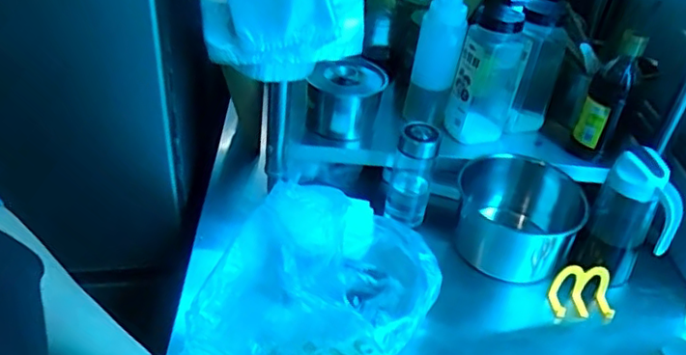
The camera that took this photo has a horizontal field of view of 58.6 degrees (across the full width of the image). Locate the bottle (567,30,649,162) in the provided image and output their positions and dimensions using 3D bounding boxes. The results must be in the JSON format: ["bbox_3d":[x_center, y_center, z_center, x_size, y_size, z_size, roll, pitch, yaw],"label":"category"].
[{"bbox_3d":[0.377,-0.114,0.877,0.054,0.187,0.054,19,39,17],"label":"bottle"}]

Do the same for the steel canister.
[{"bbox_3d":[0.005,-0.110,0.895,0.103,0.097,0.087,13,38,9],"label":"steel canister"}]

